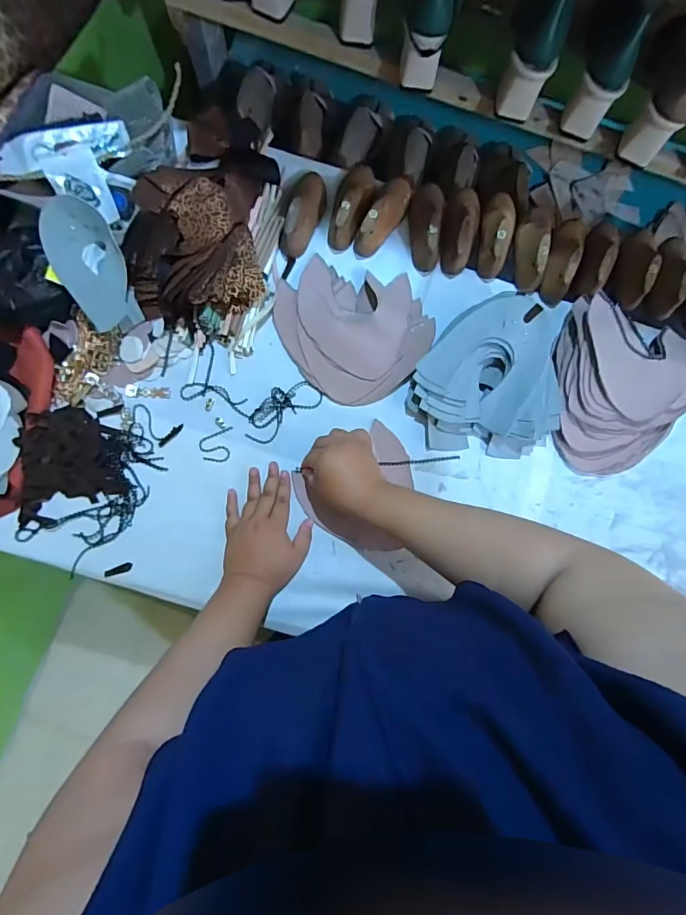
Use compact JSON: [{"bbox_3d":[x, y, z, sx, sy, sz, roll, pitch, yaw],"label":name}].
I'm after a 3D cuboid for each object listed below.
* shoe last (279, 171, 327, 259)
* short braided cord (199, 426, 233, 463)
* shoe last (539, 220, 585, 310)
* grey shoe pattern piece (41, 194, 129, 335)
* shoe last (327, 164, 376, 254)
[{"bbox_3d":[-0.060,-0.370,0.631,0.053,0.051,0.135,20,81,0],"label":"shoe last"},{"bbox_3d":[-0.179,-0.018,0.604,0.043,0.004,0.049,0,82,-3],"label":"short braided cord"},{"bbox_3d":[0.335,-0.300,0.643,0.052,0.057,0.134,16,81,-1],"label":"shoe last"},{"bbox_3d":[-0.325,-0.249,0.555,0.079,0.017,0.151,-34,112,-25],"label":"grey shoe pattern piece"},{"bbox_3d":[0.015,-0.385,0.639,0.055,0.052,0.140,11,81,-2],"label":"shoe last"}]

